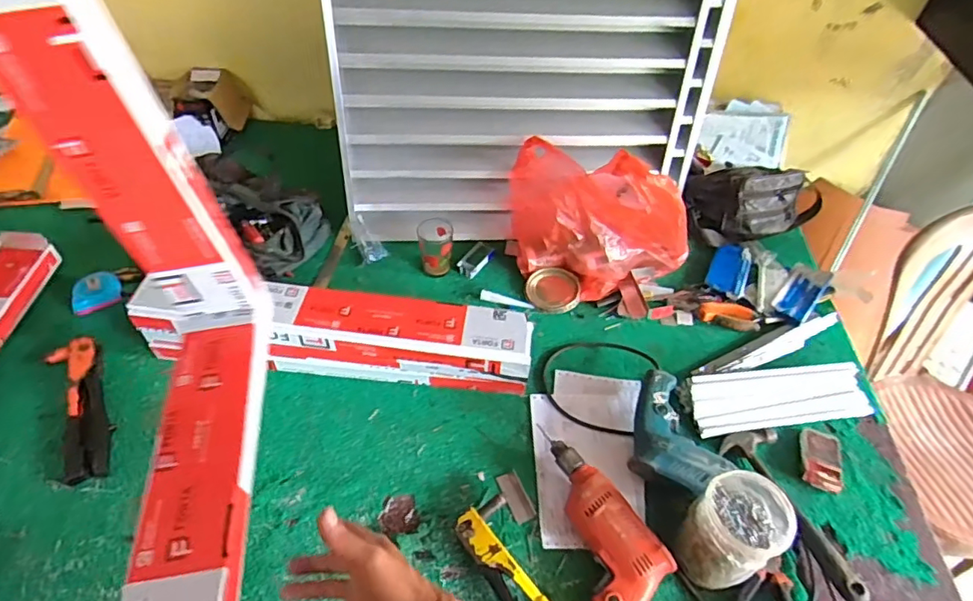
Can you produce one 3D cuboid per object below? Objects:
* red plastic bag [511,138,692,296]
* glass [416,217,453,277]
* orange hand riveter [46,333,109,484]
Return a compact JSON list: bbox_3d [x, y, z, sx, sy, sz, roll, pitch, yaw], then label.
[{"bbox_3d":[0.198,-0.149,0.988,0.338,0.283,0.143,17,50,10],"label":"red plastic bag"},{"bbox_3d":[-0.095,-0.097,1.058,0.067,0.094,0.066,-4,50,-8],"label":"glass"},{"bbox_3d":[-0.600,0.155,0.829,0.063,0.021,0.247,-22,54,-22],"label":"orange hand riveter"}]

